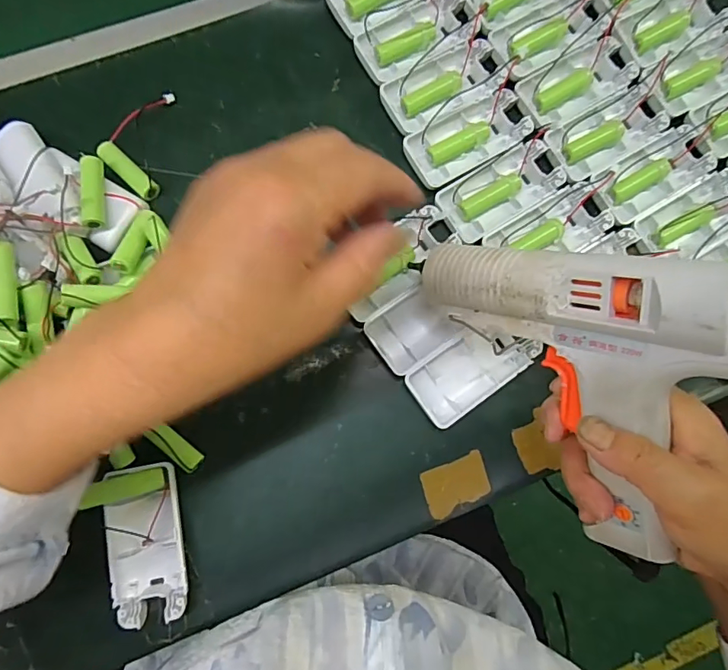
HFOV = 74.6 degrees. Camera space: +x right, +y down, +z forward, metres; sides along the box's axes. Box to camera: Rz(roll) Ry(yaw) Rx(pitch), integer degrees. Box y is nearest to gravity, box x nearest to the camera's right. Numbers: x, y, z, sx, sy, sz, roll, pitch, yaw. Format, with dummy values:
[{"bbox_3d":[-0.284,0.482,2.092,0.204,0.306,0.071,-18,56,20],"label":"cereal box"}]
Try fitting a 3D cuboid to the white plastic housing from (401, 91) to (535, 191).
[{"bbox_3d":[0.077,-0.147,0.357,0.093,0.013,0.043,-30,84,-8],"label":"white plastic housing"}]

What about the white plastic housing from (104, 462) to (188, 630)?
[{"bbox_3d":[-0.139,0.133,0.307,0.045,0.014,0.094,-9,81,-5],"label":"white plastic housing"}]

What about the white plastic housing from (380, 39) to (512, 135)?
[{"bbox_3d":[0.062,-0.188,0.360,0.094,0.011,0.046,-29,83,-8],"label":"white plastic housing"}]

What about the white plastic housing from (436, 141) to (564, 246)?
[{"bbox_3d":[0.099,-0.106,0.353,0.091,0.016,0.044,-33,84,-8],"label":"white plastic housing"}]

